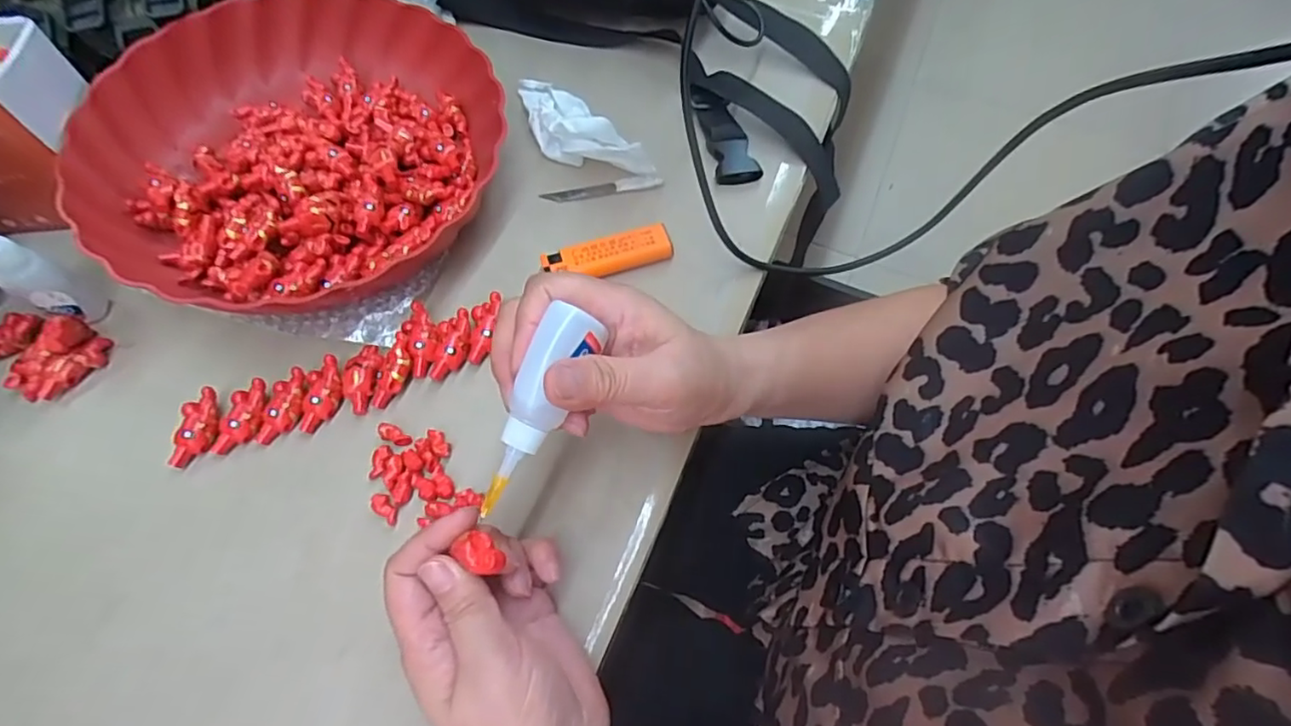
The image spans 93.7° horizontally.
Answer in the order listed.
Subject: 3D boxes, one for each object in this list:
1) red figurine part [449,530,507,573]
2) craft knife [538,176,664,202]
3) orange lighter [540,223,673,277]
[{"bbox_3d":[-0.068,0.076,0.246,0.019,0.006,0.013,29,67,11],"label":"red figurine part"},{"bbox_3d":[-0.029,-0.119,0.408,0.080,0.010,0.010,-7,64,-5],"label":"craft knife"},{"bbox_3d":[-0.024,-0.066,0.381,0.079,0.017,0.023,-14,65,-8],"label":"orange lighter"}]

